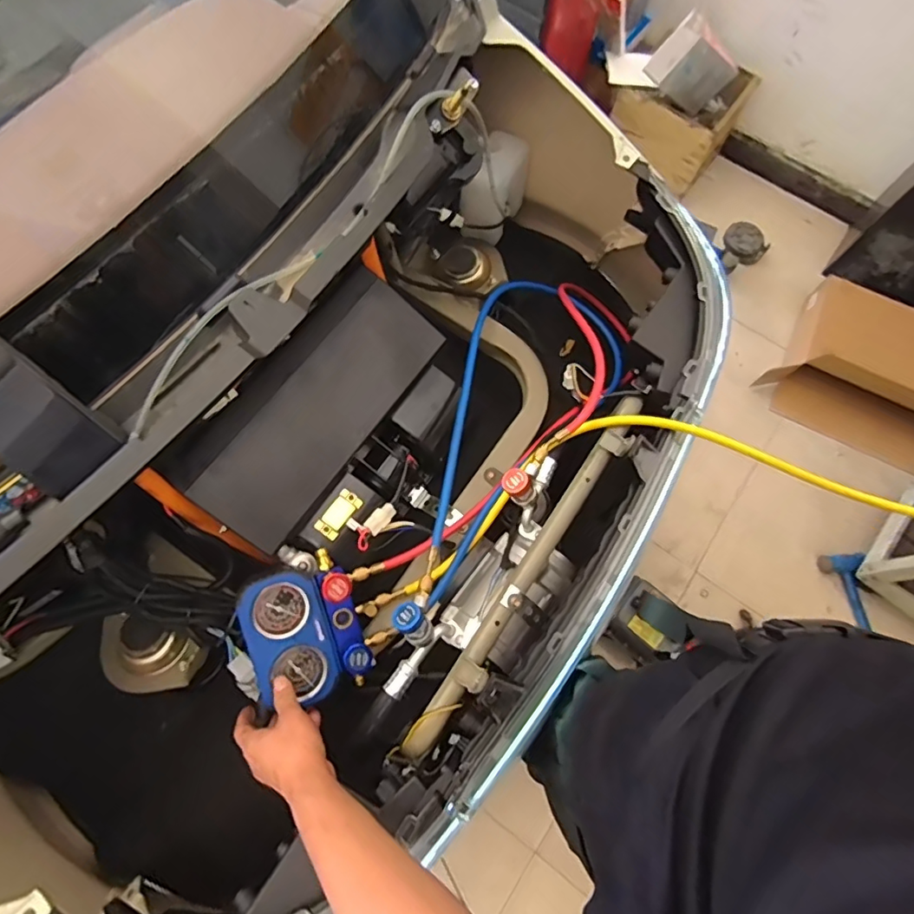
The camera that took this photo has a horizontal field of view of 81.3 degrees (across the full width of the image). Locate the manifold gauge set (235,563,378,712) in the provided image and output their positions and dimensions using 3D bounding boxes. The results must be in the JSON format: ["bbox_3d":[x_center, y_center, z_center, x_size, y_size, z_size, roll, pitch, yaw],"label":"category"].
[{"bbox_3d":[-0.175,0.207,0.619,0.128,0.065,0.152,-11,87,-23],"label":"manifold gauge set"}]

